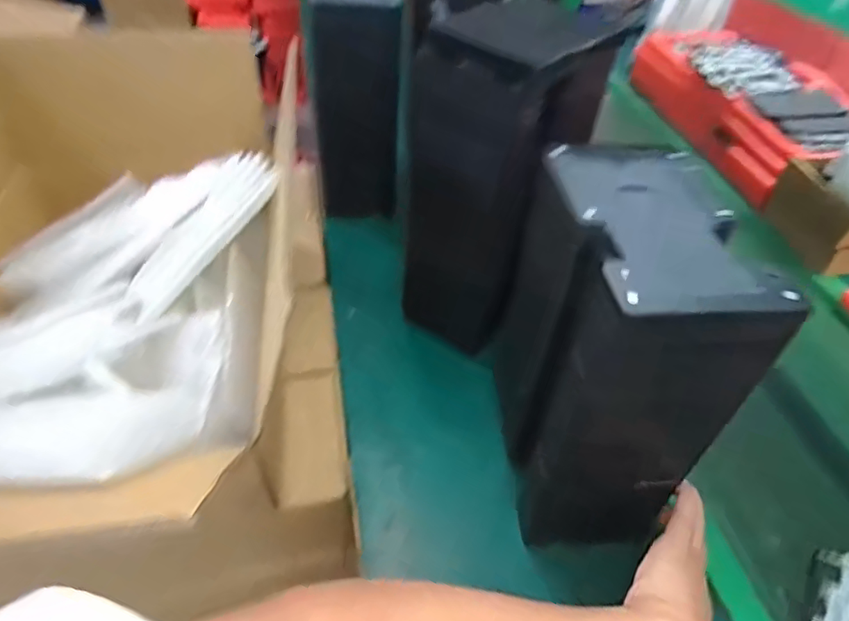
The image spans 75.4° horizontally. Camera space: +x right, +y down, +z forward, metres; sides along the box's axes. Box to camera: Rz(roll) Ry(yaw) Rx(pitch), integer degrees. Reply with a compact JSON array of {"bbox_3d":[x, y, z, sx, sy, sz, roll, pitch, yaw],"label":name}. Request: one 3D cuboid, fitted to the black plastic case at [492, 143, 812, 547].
[{"bbox_3d":[0.149,0.036,0.455,0.108,0.269,0.192,-1,45,-5],"label":"black plastic case"}]

